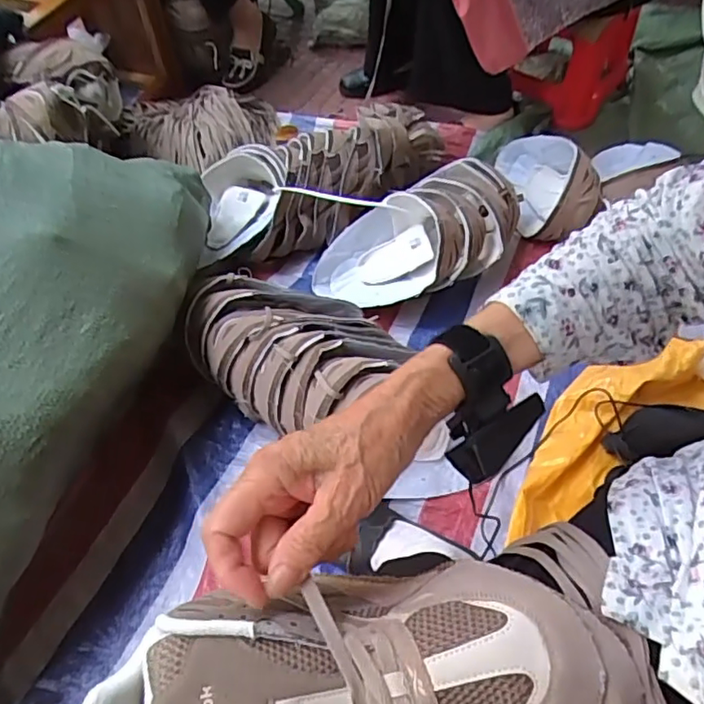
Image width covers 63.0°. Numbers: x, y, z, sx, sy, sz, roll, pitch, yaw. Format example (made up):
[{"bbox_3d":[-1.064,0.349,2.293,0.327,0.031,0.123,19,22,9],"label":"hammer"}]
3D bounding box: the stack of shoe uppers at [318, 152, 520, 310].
[{"bbox_3d":[0.139,-0.197,1.006,0.393,0.141,0.185,-25,58,-19],"label":"stack of shoe uppers"}]

